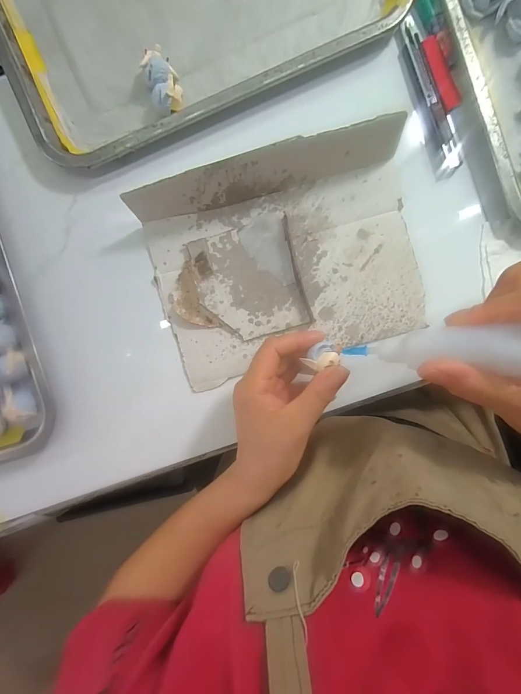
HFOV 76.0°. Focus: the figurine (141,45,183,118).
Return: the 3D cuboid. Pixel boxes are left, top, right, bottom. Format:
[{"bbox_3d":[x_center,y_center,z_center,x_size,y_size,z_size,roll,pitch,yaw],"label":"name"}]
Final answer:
[{"bbox_3d":[-0.085,-0.232,0.296,0.026,0.024,0.052,-16,92,3],"label":"figurine"}]

